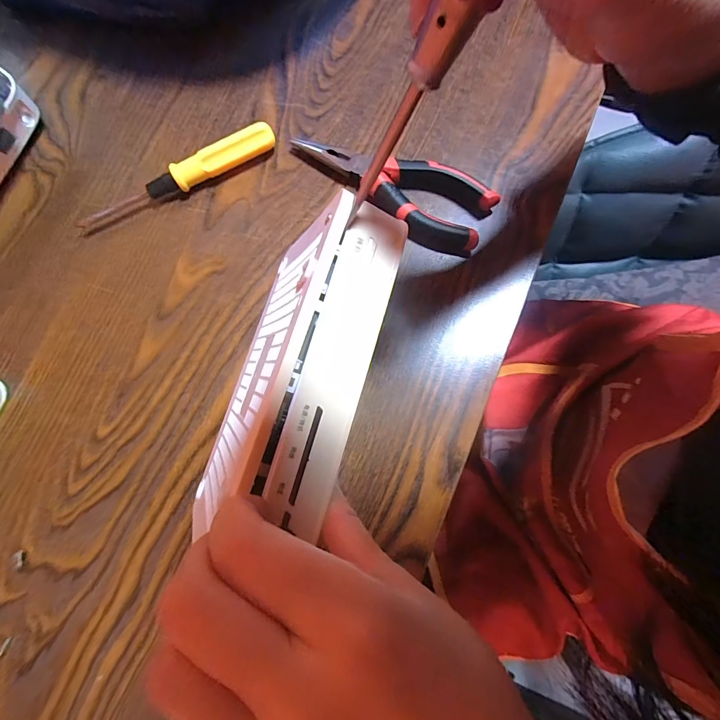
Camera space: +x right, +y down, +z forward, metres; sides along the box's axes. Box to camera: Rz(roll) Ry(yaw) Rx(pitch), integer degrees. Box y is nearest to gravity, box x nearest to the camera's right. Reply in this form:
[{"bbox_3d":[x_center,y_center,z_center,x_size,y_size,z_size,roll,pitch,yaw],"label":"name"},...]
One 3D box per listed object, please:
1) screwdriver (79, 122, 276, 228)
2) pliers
[{"bbox_3d":[-0.137,-0.137,0.279,0.155,0.023,0.015,-26,80,-3],"label":"screwdriver"},{"bbox_3d":[0.024,-0.133,0.273,0.151,0.020,0.052,33,82,7],"label":"pliers"}]

